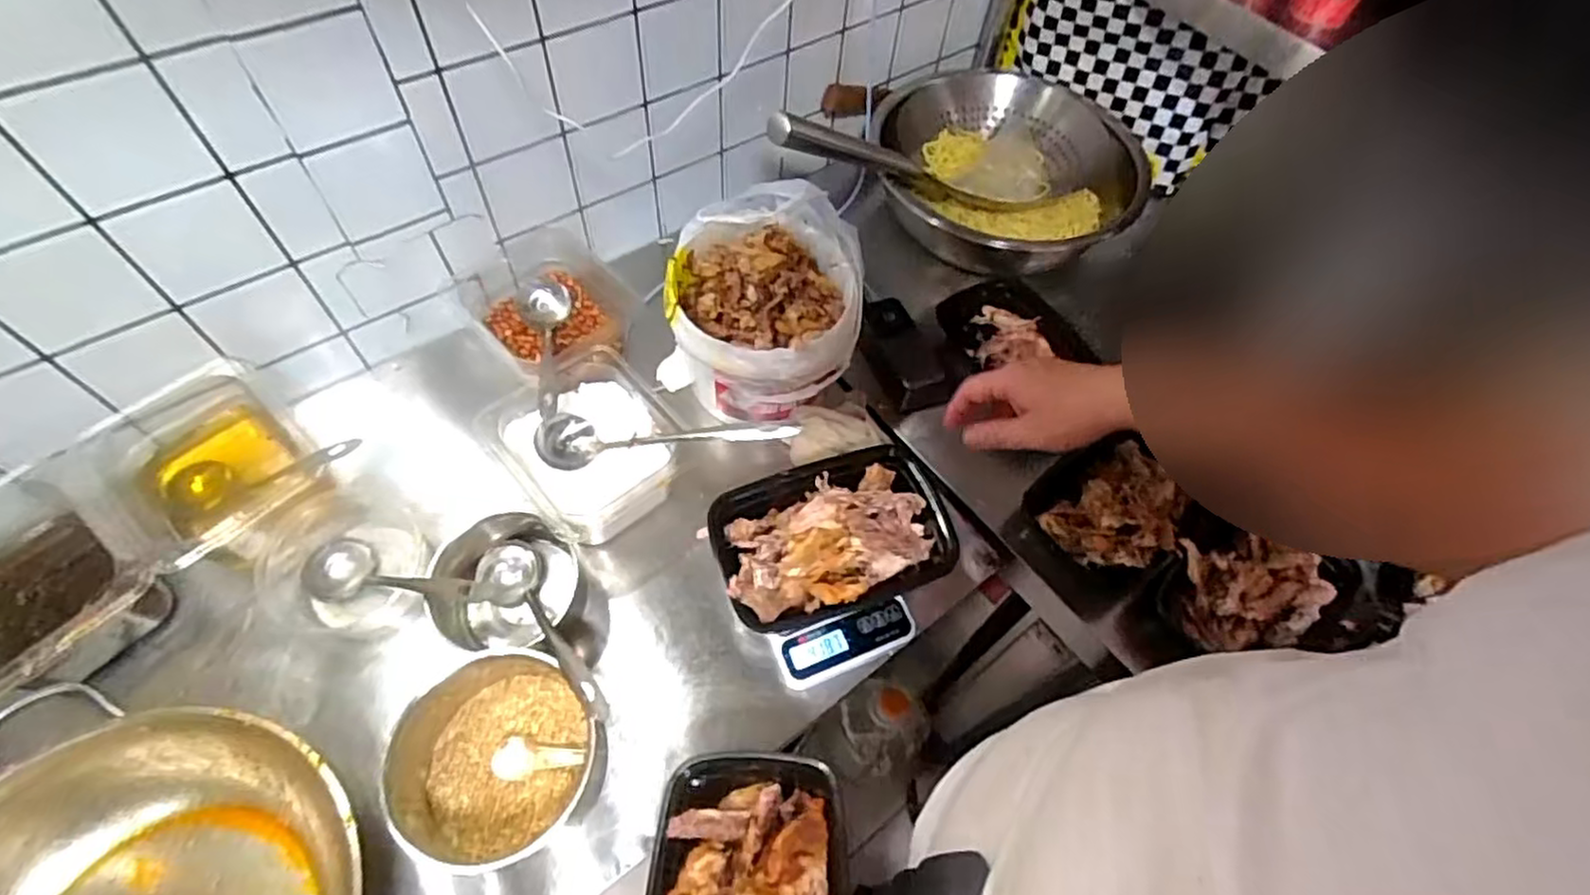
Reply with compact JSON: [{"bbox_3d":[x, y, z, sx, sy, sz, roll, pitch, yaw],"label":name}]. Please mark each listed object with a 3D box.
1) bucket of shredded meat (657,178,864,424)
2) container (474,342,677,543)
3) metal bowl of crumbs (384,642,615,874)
[{"bbox_3d":[-0.032,-0.141,0.769,0.196,0.177,0.209,2,58,-3],"label":"bucket of shredded meat"},{"bbox_3d":[-0.200,0.006,0.714,0.153,0.083,0.176,-35,67,-23],"label":"container"},{"bbox_3d":[-0.235,0.252,0.576,0.147,0.108,0.147,2,58,-3],"label":"metal bowl of crumbs"}]

